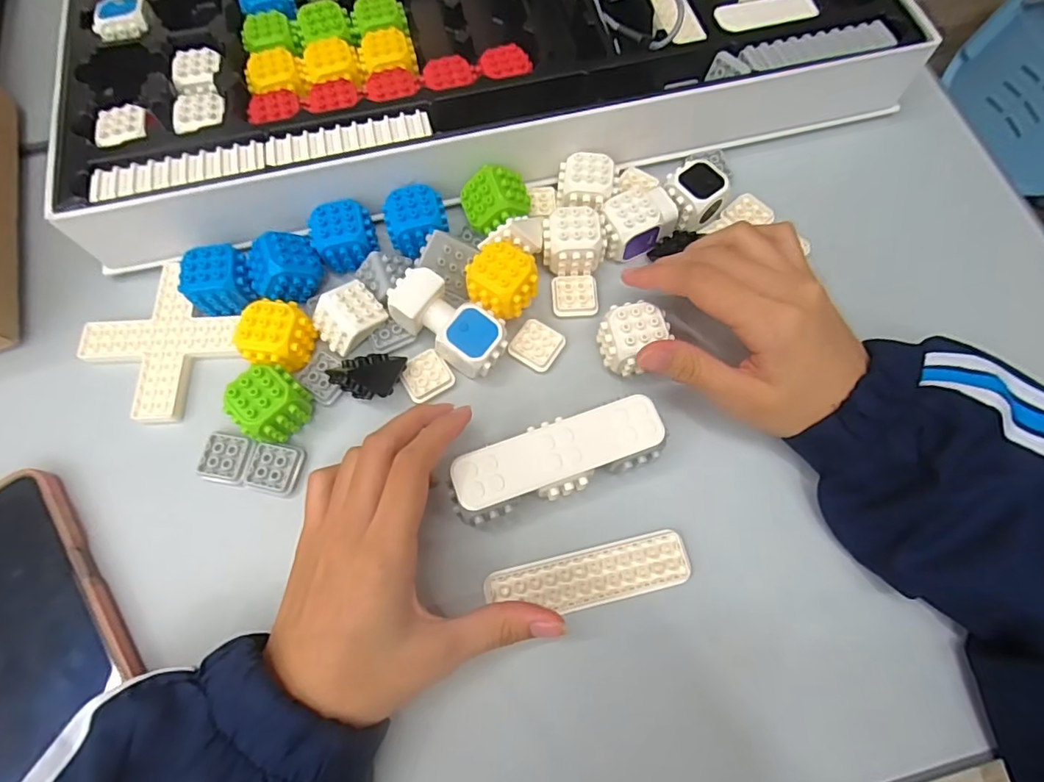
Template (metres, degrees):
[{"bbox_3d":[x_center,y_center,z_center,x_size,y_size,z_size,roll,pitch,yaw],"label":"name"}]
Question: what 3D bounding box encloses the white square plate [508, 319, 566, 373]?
[{"bbox_3d":[0.009,-0.027,0.315,0.028,0.009,0.029,34,73,12],"label":"white square plate"}]

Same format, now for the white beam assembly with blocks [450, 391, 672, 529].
[{"bbox_3d":[0.018,0.038,0.273,0.107,0.040,0.033,-18,71,-7],"label":"white beam assembly with blocks"}]

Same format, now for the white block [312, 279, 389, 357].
[{"bbox_3d":[-0.100,-0.044,0.305,0.038,0.026,0.028,-38,74,-13],"label":"white block"}]

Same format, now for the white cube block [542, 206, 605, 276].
[{"bbox_3d":[0.031,-0.090,0.320,0.037,0.031,0.030,1,70,0],"label":"white cube block"}]

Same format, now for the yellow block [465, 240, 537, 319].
[{"bbox_3d":[-0.012,-0.060,0.304,0.035,0.038,0.035,42,75,14],"label":"yellow block"}]

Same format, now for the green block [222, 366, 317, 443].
[{"bbox_3d":[-0.137,0.008,0.286,0.032,0.031,0.036,41,75,14],"label":"green block"}]

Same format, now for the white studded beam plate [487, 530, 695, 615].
[{"bbox_3d":[0.035,0.096,0.270,0.104,0.004,0.028,-13,70,-5],"label":"white studded beam plate"}]

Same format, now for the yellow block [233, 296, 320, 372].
[{"bbox_3d":[-0.140,-0.030,0.299,0.031,0.029,0.035,10,70,4],"label":"yellow block"}]

